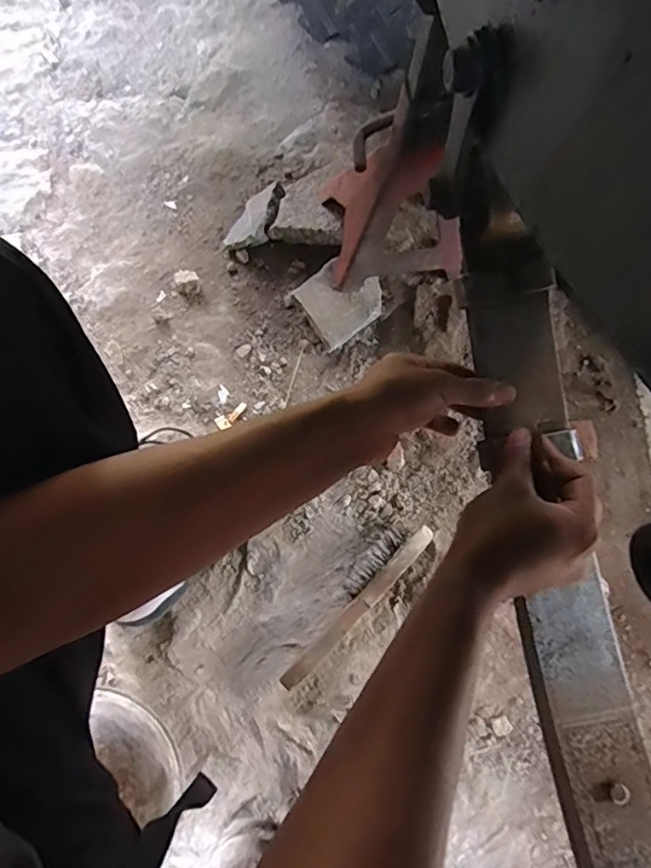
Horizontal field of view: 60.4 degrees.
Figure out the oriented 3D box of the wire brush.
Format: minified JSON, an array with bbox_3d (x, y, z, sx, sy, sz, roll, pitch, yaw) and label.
[{"bbox_3d":[0.026,0.200,0.660,0.046,0.039,0.229,41,79,11],"label":"wire brush"}]

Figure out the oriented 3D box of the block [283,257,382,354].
[{"bbox_3d":[0.019,-0.181,0.776,0.110,0.048,0.110,-32,77,-8],"label":"block"}]

